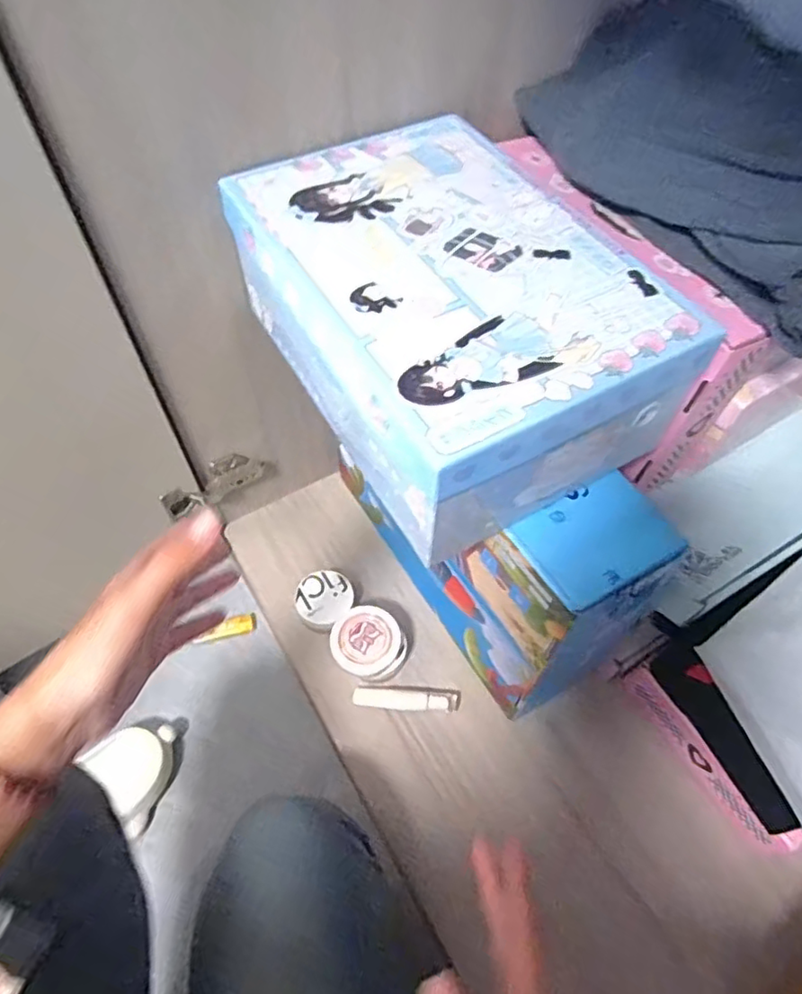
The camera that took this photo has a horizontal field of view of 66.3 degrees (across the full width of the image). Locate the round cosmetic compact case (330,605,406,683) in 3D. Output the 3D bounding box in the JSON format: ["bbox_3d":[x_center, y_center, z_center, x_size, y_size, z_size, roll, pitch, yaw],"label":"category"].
[{"bbox_3d":[-0.036,0.155,0.650,0.070,0.051,0.075,0,57,0],"label":"round cosmetic compact case"}]

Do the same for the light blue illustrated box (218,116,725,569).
[{"bbox_3d":[0.033,-0.129,0.444,0.205,0.115,0.285,-27,60,-16],"label":"light blue illustrated box"}]

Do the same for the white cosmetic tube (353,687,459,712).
[{"bbox_3d":[0.004,0.211,0.636,0.105,0.018,0.019,4,57,3],"label":"white cosmetic tube"}]

